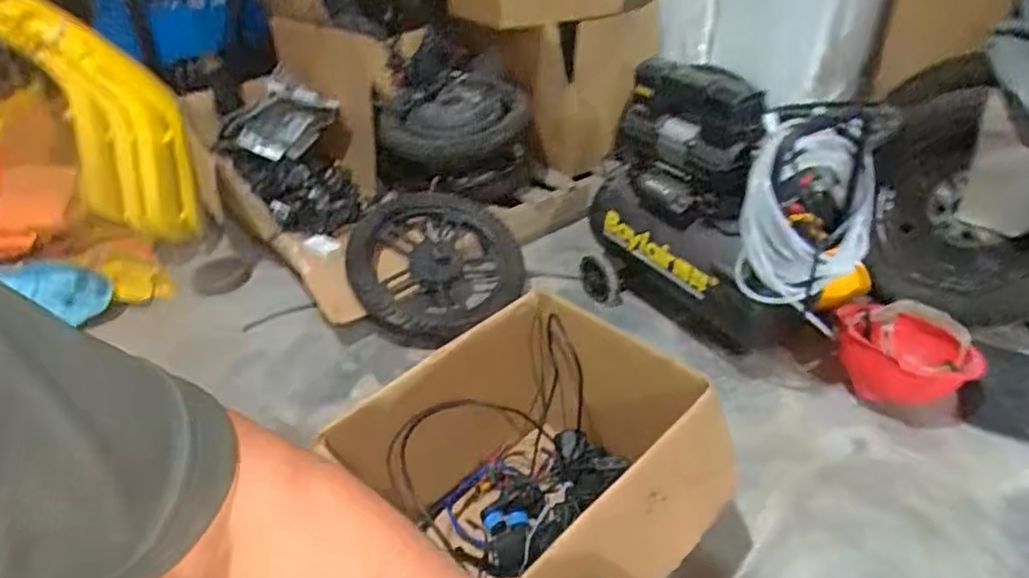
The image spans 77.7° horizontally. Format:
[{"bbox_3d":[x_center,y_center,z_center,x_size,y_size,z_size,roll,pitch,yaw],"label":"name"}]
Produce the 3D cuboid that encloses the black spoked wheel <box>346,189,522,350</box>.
[{"bbox_3d":[-0.170,-0.043,1.425,0.380,0.097,0.382,7,56,-10],"label":"black spoked wheel"}]

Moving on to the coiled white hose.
[{"bbox_3d":[0.484,-0.147,1.039,0.180,0.250,0.262,17,42,26],"label":"coiled white hose"}]

